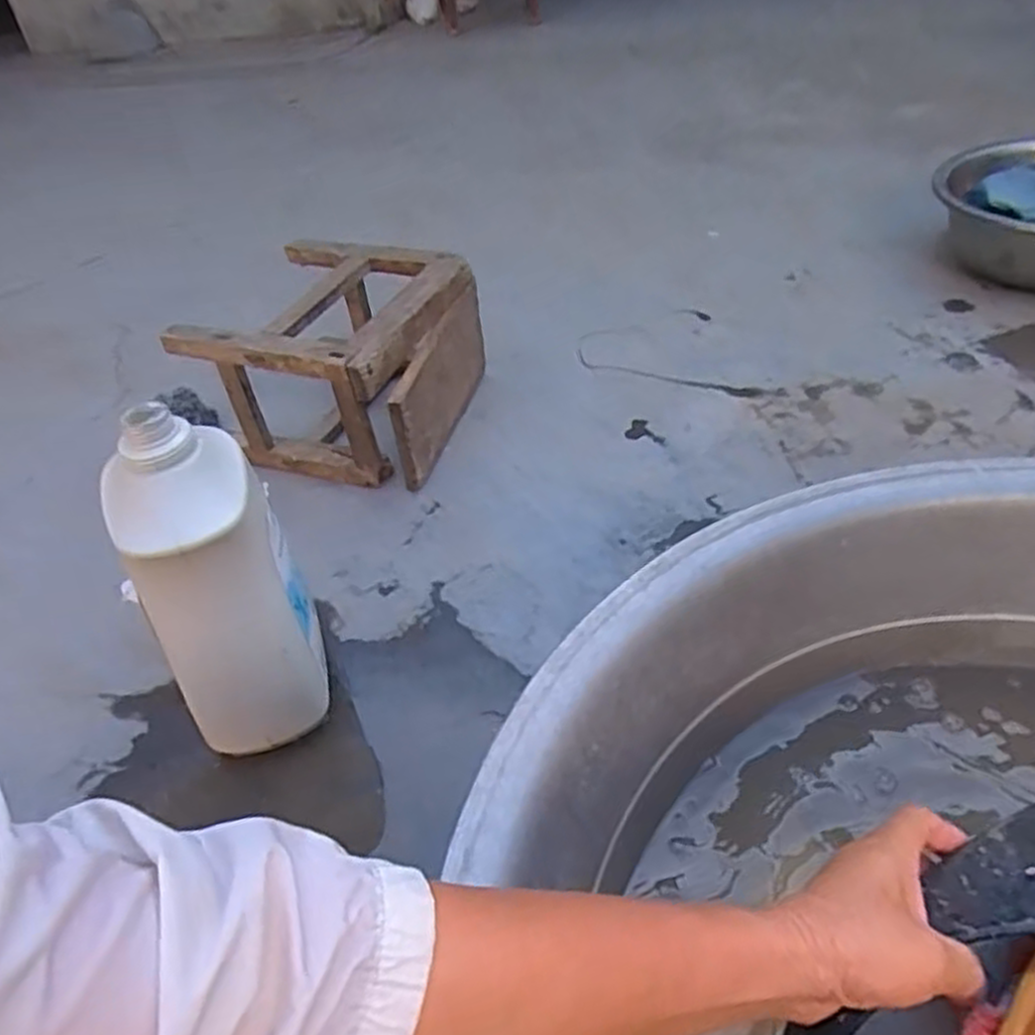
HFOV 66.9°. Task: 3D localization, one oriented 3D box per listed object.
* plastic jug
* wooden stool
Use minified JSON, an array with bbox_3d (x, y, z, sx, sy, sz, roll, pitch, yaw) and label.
[{"bbox_3d":[-0.251,0.067,0.672,0.126,0.311,0.102,-23,42,-17],"label":"plastic jug"},{"bbox_3d":[-0.228,-0.206,1.076,0.300,0.239,0.298,8,43,19],"label":"wooden stool"}]

